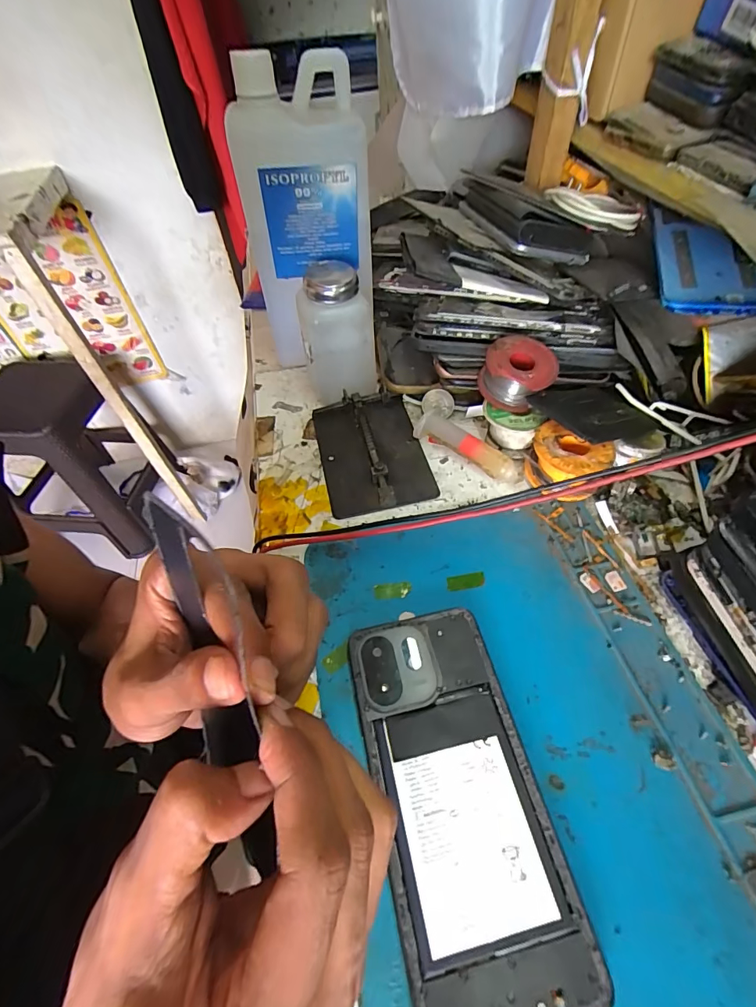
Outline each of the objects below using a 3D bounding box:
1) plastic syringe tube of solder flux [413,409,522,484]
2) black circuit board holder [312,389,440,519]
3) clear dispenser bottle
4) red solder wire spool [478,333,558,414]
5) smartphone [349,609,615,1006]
[{"bbox_3d":[0.070,-0.043,0.331,0.087,0.019,0.019,31,60,23],"label":"plastic syringe tube of solder flux"},{"bbox_3d":[-0.006,-0.044,0.341,0.079,0.014,0.117,-12,53,-6],"label":"black circuit board holder"},{"bbox_3d":[-0.033,-0.133,0.356,0.058,0.098,0.057,-7,53,-3],"label":"clear dispenser bottle"},{"bbox_3d":[0.106,-0.099,0.328,0.052,0.033,0.050,27,59,21],"label":"red solder wire spool"},{"bbox_3d":[0.036,0.131,0.205,0.073,0.010,0.158,-11,53,-6],"label":"smartphone"}]

